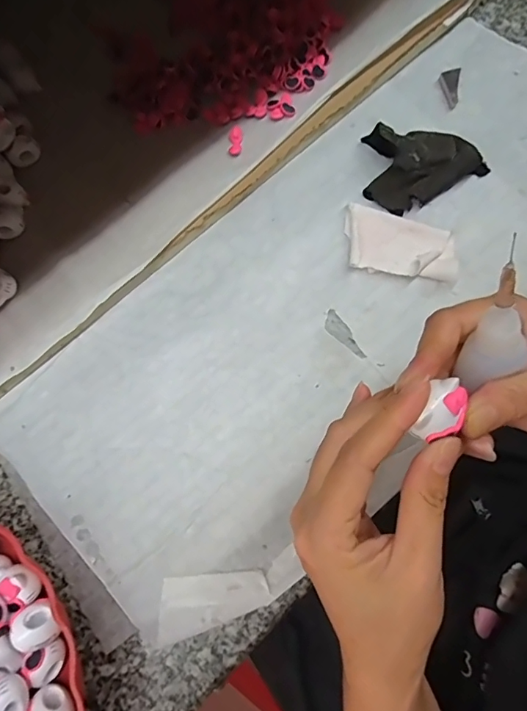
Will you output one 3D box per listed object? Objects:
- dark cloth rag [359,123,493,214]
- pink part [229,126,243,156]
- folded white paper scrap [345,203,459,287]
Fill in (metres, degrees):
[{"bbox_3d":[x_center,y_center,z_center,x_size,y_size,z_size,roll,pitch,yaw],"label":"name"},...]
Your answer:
[{"bbox_3d":[0.117,-0.135,0.337,0.088,0.020,0.060,16,74,7],"label":"dark cloth rag"},{"bbox_3d":[-0.021,-0.165,0.350,0.010,0.005,0.026,2,73,3],"label":"pink part"},{"bbox_3d":[0.098,-0.080,0.328,0.081,0.012,0.048,12,74,6],"label":"folded white paper scrap"}]

